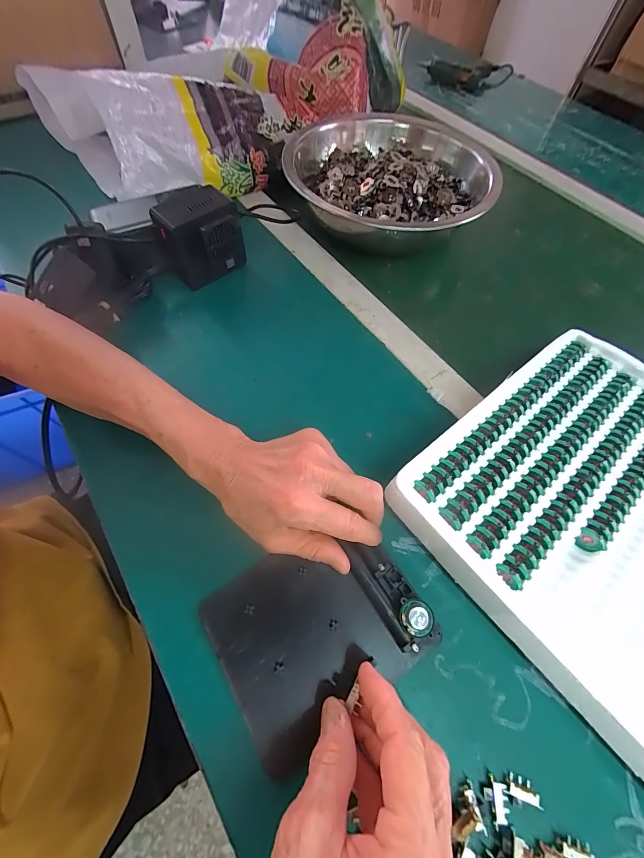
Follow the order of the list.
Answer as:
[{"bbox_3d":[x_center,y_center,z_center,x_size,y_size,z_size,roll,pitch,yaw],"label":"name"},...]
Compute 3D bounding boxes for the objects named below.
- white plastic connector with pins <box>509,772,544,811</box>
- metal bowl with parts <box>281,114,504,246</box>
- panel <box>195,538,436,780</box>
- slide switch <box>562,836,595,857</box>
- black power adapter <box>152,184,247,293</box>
[{"bbox_3d":[0.117,0.207,0.191,0.018,0.006,0.010,21,62,8],"label":"white plastic connector with pins"},{"bbox_3d":[0.087,-0.311,0.432,0.246,0.067,0.253,2,61,-3],"label":"metal bowl with parts"},{"bbox_3d":[-0.003,0.128,0.221,0.128,0.027,0.106,-28,67,-18],"label":"panel"},{"bbox_3d":[0.138,0.228,0.181,0.016,0.005,0.008,18,62,6],"label":"slide switch"},{"bbox_3d":[-0.126,-0.198,0.358,0.069,0.074,0.074,31,64,13],"label":"black power adapter"}]

